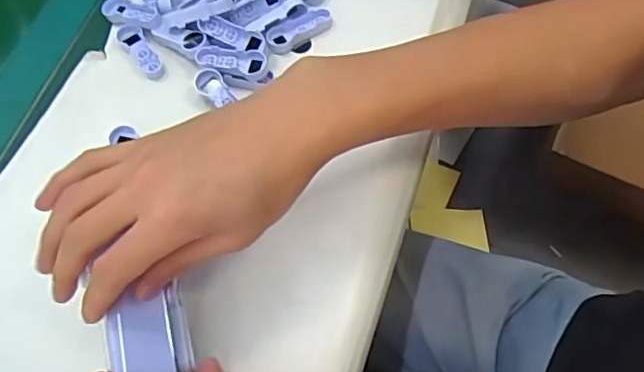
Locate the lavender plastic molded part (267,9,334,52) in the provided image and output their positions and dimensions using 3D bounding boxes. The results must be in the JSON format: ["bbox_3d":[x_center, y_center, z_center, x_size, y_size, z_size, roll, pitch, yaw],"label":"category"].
[{"bbox_3d":[-0.017,-0.113,0.422,0.050,0.012,0.020,-30,65,-11],"label":"lavender plastic molded part"}]

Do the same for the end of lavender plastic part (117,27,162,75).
[{"bbox_3d":[-0.131,-0.098,0.423,0.015,0.009,0.051,-34,66,-12],"label":"end of lavender plastic part"}]

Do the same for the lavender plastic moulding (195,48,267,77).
[{"bbox_3d":[-0.063,-0.085,0.395,0.050,0.007,0.016,9,64,9],"label":"lavender plastic moulding"}]

